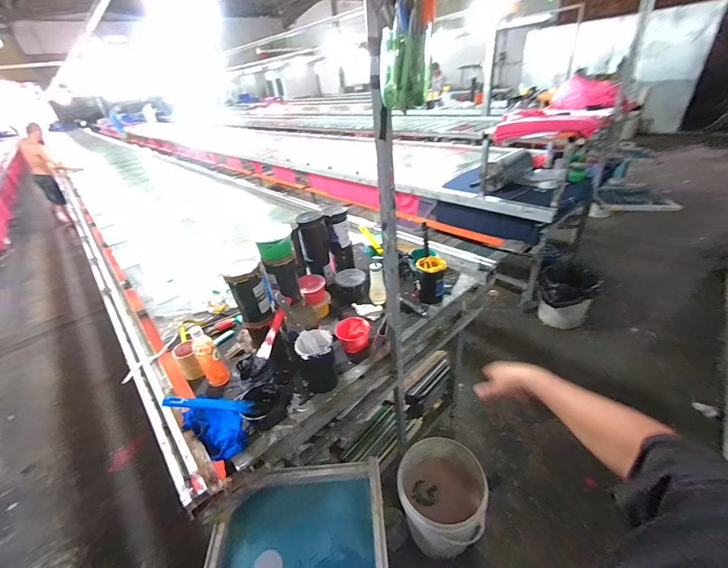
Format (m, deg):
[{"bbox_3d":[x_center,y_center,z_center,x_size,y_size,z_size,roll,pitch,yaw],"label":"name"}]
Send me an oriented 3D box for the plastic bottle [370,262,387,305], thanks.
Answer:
[{"bbox_3d":[0.047,0.001,1.245,0.059,0.166,0.063,-7,33,1],"label":"plastic bottle"}]

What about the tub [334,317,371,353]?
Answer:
[{"bbox_3d":[-0.037,0.168,1.096,0.112,0.062,0.122,-5,33,4],"label":"tub"}]

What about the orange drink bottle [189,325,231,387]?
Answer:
[{"bbox_3d":[-0.484,0.227,0.992,0.066,0.205,0.059,-28,38,-28],"label":"orange drink bottle"}]

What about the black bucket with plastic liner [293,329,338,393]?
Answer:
[{"bbox_3d":[-0.136,0.228,0.953,0.099,0.162,0.099,-5,33,4],"label":"black bucket with plastic liner"}]

